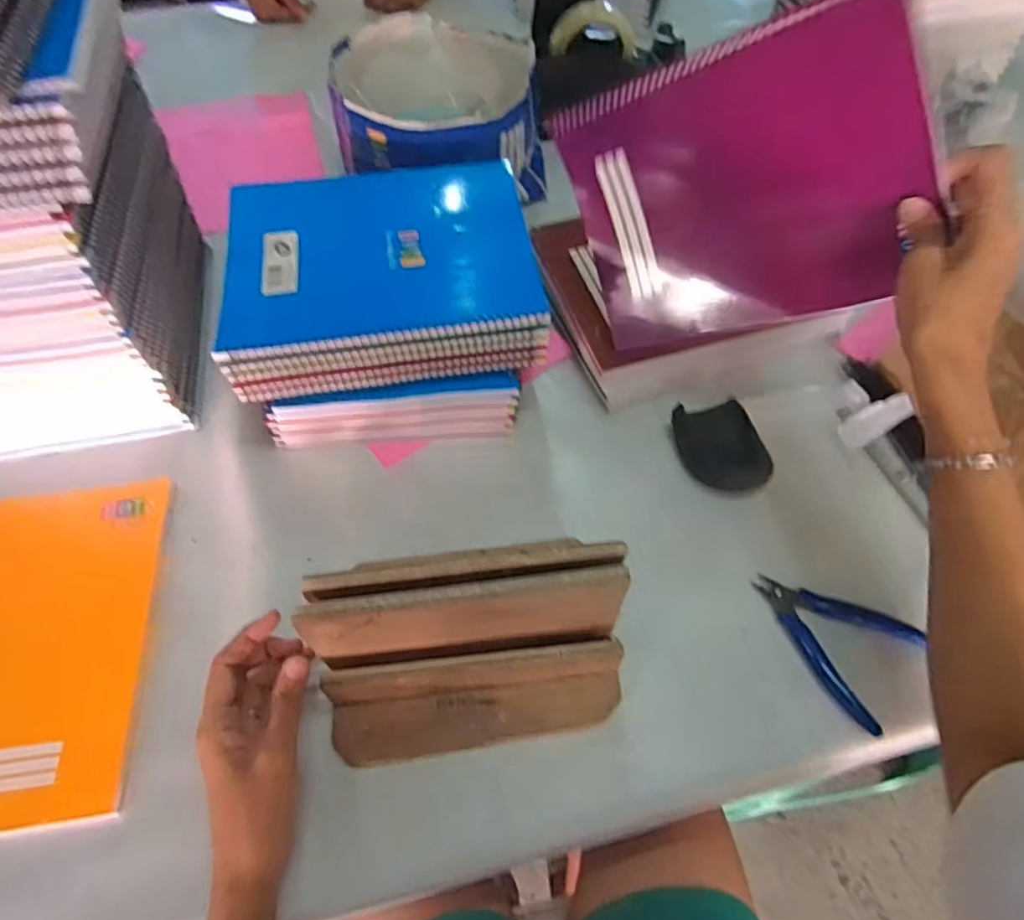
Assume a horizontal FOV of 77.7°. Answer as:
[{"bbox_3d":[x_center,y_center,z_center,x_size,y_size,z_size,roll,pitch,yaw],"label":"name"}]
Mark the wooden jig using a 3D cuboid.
[{"bbox_3d":[-0.025,0.123,0.406,0.192,0.113,0.098,-6,61,-7],"label":"wooden jig"}]

